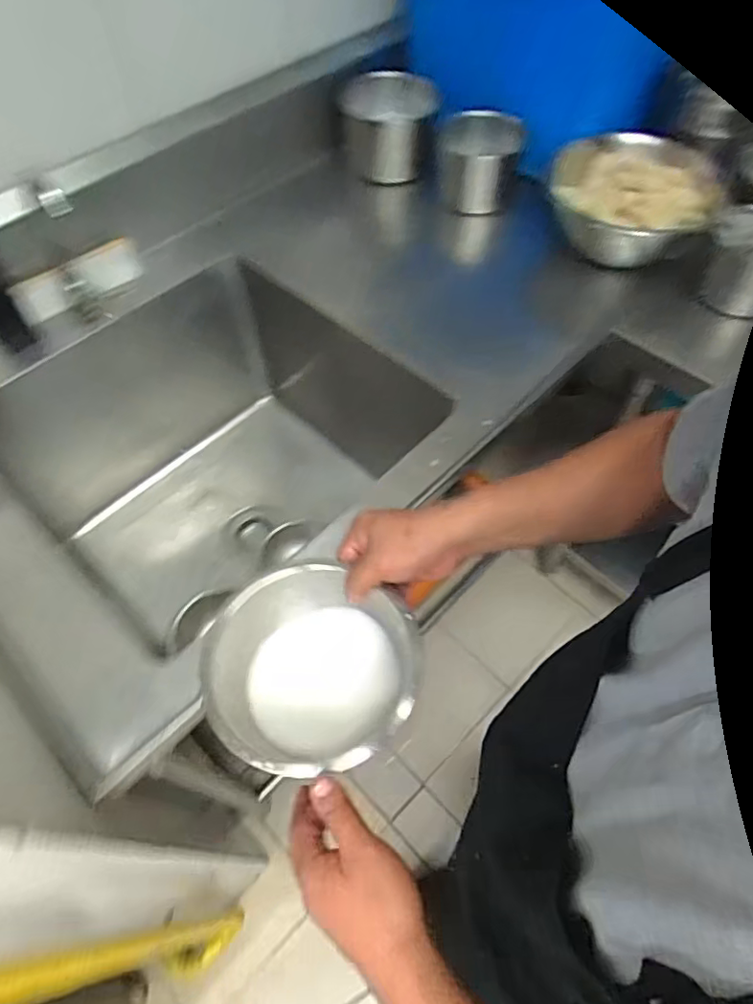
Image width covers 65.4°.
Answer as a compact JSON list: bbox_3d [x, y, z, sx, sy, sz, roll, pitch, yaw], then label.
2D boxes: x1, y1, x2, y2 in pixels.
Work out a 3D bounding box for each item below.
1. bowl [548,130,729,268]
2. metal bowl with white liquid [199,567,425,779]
[{"bbox_3d":[0.403,-0.488,0.934,0.214,0.088,0.258,-14,58,-7],"label":"bowl"},{"bbox_3d":[-0.058,0.142,0.497,0.163,0.076,0.165,-1,57,1],"label":"metal bowl with white liquid"}]

